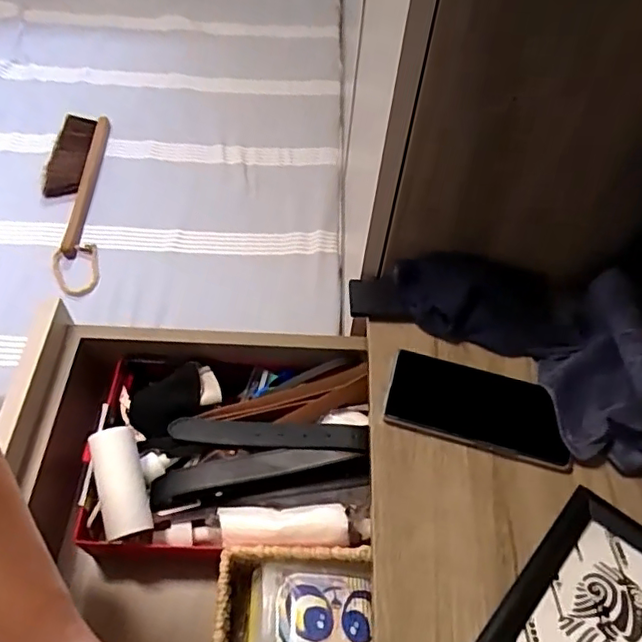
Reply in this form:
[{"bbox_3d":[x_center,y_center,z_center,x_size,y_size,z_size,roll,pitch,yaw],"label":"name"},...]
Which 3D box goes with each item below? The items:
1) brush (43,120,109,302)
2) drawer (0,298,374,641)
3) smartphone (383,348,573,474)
[{"bbox_3d":[-0.452,-0.222,1.062,0.106,0.052,0.429,-5,55,-8],"label":"brush"},{"bbox_3d":[-0.102,0.251,0.521,0.289,0.139,0.514,2,54,-3],"label":"drawer"},{"bbox_3d":[0.142,0.077,0.525,0.160,0.015,0.077,13,56,9],"label":"smartphone"}]

